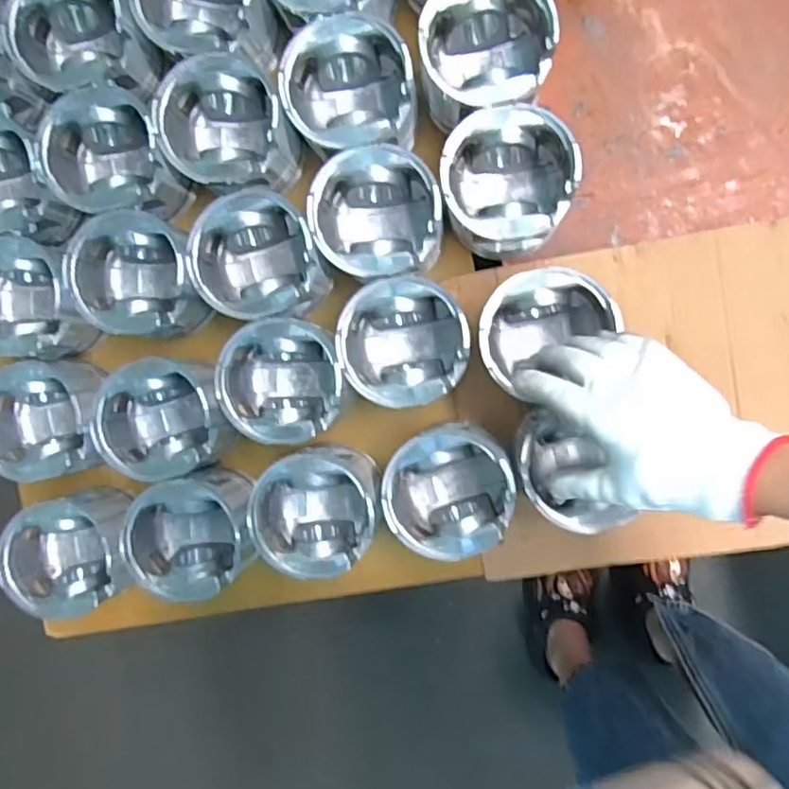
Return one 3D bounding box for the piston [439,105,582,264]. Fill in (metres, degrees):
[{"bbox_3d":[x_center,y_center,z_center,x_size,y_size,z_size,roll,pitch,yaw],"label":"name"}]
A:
[{"bbox_3d":[0.099,-0.184,0.559,0.110,0.089,0.114,-6,92,6],"label":"piston"}]

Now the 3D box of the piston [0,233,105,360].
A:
[{"bbox_3d":[-0.348,-0.091,0.606,0.115,0.084,0.110,0,93,6],"label":"piston"}]

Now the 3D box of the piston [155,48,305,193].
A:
[{"bbox_3d":[-0.149,-0.238,0.585,0.102,0.093,0.106,0,93,6],"label":"piston"}]

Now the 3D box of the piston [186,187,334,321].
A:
[{"bbox_3d":[-0.119,-0.123,0.582,0.110,0.083,0.106,0,93,6],"label":"piston"}]

